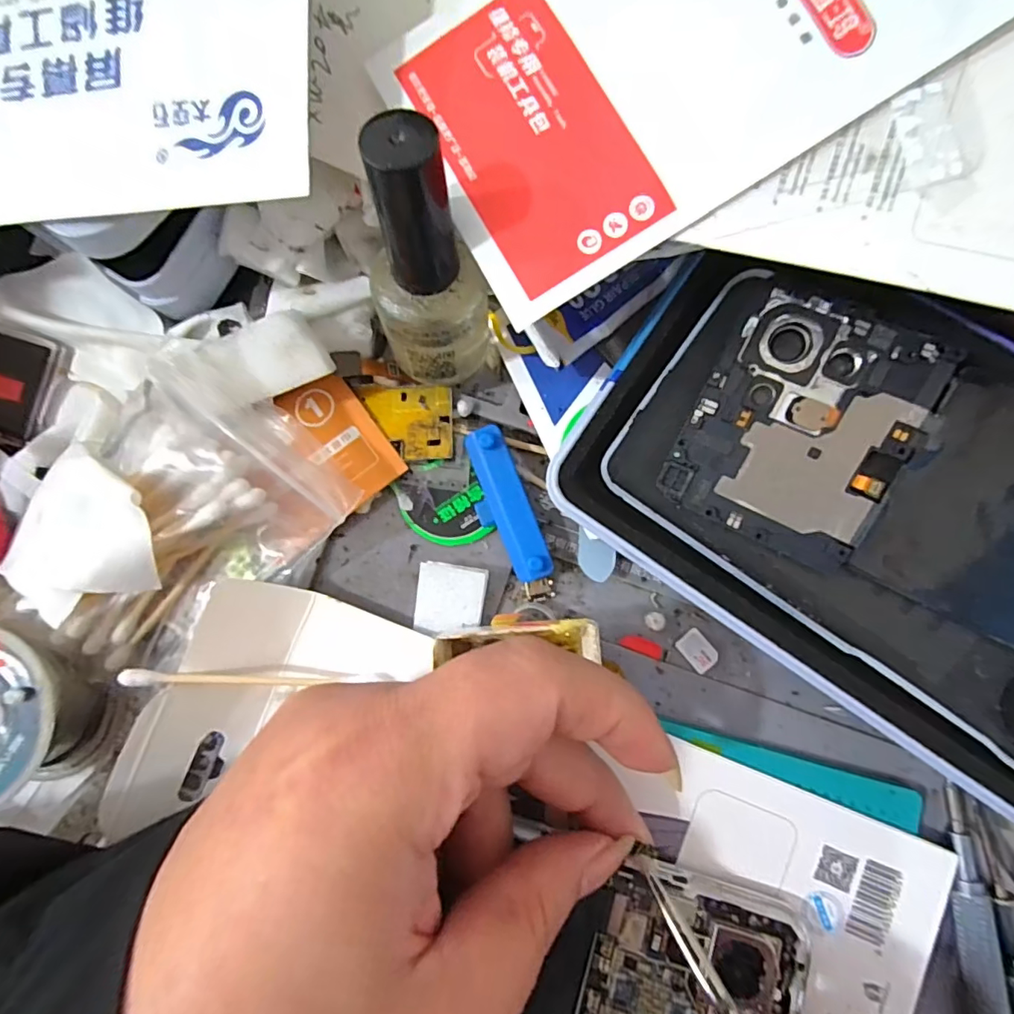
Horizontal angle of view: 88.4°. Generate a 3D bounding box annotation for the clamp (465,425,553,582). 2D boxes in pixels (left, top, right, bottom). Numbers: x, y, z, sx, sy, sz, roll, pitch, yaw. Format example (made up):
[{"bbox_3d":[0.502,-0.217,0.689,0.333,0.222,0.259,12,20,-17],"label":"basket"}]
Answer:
[{"bbox_3d":[-0.001,0.000,0.167,0.016,0.014,0.050,-20,83,0],"label":"clamp"}]

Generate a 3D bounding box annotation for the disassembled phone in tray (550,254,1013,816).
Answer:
[{"bbox_3d":[0.111,0.008,0.137,0.183,0.011,0.095,34,97,8],"label":"disassembled phone in tray"}]

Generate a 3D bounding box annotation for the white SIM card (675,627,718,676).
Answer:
[{"bbox_3d":[0.062,0.046,0.167,0.009,0.004,0.013,-40,84,-3],"label":"white SIM card"}]

